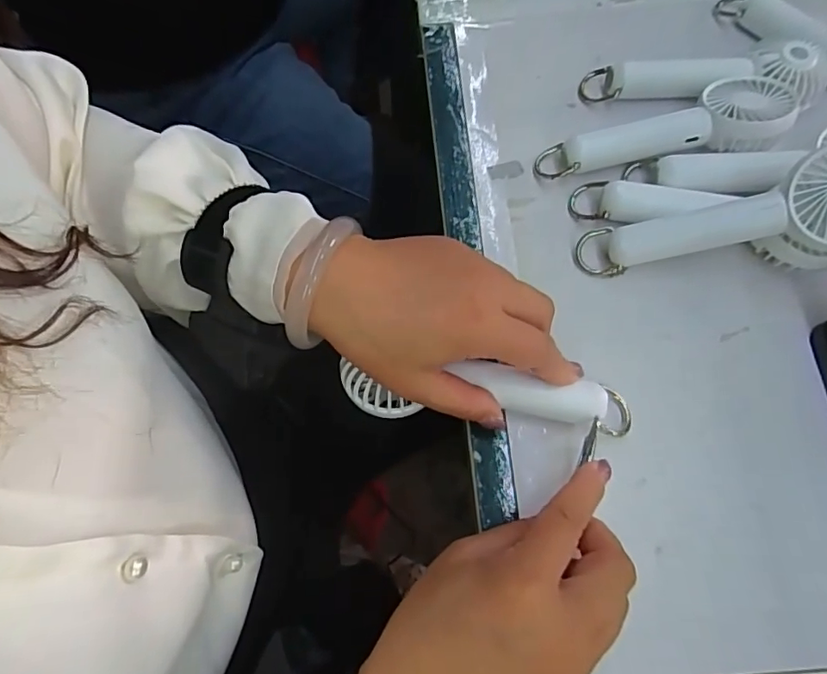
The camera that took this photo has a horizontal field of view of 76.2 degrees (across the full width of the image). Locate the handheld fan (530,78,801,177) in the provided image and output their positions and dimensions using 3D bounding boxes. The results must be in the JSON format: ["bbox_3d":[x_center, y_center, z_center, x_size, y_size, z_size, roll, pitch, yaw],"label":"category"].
[{"bbox_3d":[0.169,-0.145,0.355,0.170,0.037,0.061,-3,69,0],"label":"handheld fan"}]

